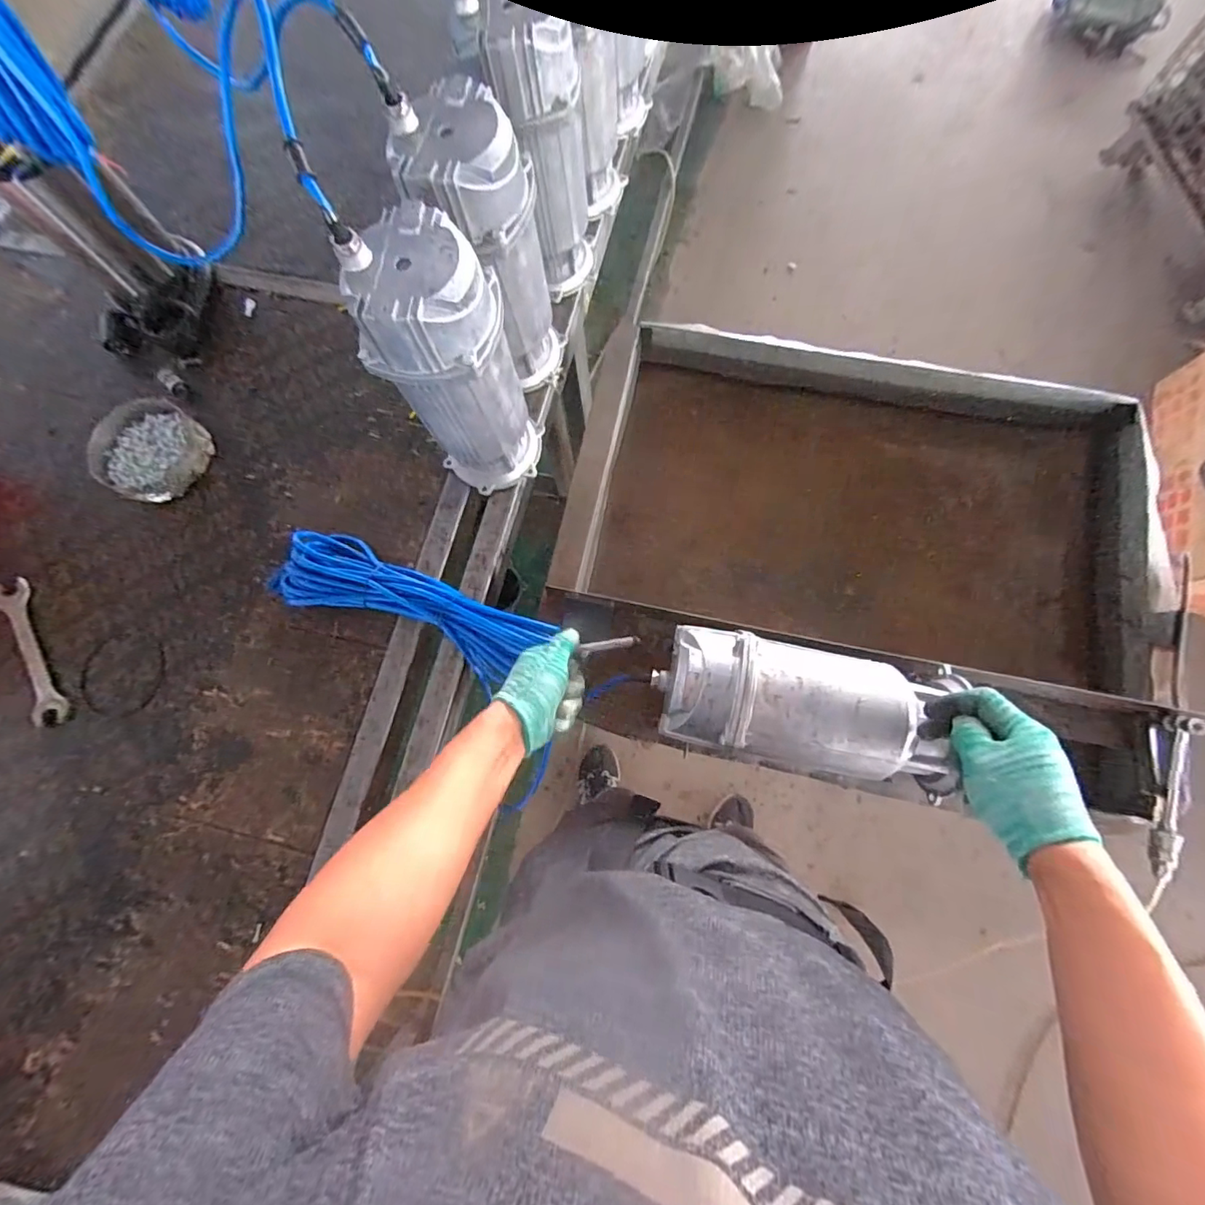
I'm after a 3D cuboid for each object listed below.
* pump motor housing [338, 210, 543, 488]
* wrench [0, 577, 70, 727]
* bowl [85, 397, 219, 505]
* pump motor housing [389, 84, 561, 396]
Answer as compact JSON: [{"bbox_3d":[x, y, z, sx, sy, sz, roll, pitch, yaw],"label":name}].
[{"bbox_3d":[-0.158,-0.243,0.569,0.138,0.300,0.123,-22,76,-3],"label":"pump motor housing"},{"bbox_3d":[-0.751,0.064,0.670,0.043,0.015,0.207,-29,76,-4],"label":"wrench"},{"bbox_3d":[-0.635,-0.213,0.719,0.137,0.038,0.135,-1,76,3],"label":"bowl"},{"bbox_3d":[-0.127,-0.388,0.597,0.117,0.287,0.124,23,78,8],"label":"pump motor housing"}]

